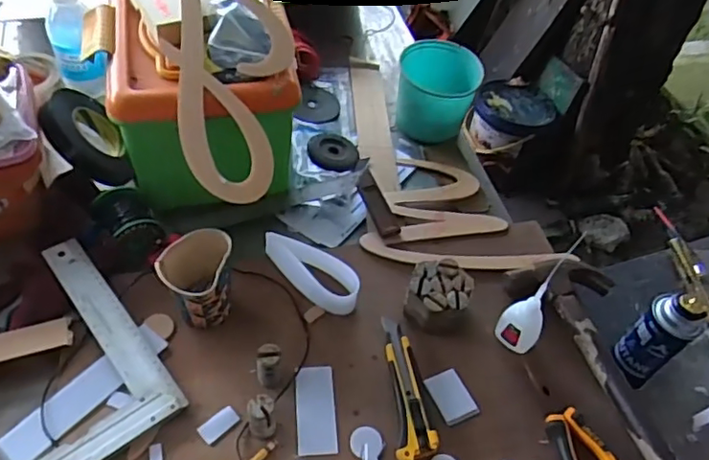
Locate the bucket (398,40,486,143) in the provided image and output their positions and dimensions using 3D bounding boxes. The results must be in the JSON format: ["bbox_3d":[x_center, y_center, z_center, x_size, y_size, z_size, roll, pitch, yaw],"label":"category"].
[{"bbox_3d":[0.125,-0.212,0.895,0.116,0.106,0.127,3,50,-4],"label":"bucket"}]

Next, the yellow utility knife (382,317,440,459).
[{"bbox_3d":[0.057,0.165,0.617,0.041,0.014,0.159,1,50,-6],"label":"yellow utility knife"}]

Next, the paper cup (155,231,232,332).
[{"bbox_3d":[-0.167,0.058,0.628,0.069,0.091,0.080,7,50,-1],"label":"paper cup"}]

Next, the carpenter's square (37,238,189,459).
[{"bbox_3d":[-0.299,0.127,0.603,0.146,0.021,0.247,-30,59,-28],"label":"carpenter's square"}]

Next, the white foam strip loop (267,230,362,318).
[{"bbox_3d":[-0.051,0.049,0.688,0.129,0.050,0.042,32,54,19],"label":"white foam strip loop"}]

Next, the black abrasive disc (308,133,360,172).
[{"bbox_3d":[-0.031,-0.114,0.855,0.073,0.007,0.087,2,50,-5],"label":"black abrasive disc"}]

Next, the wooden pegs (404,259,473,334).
[{"bbox_3d":[0.098,0.076,0.673,0.074,0.049,0.075,3,50,-4],"label":"wooden pegs"}]

